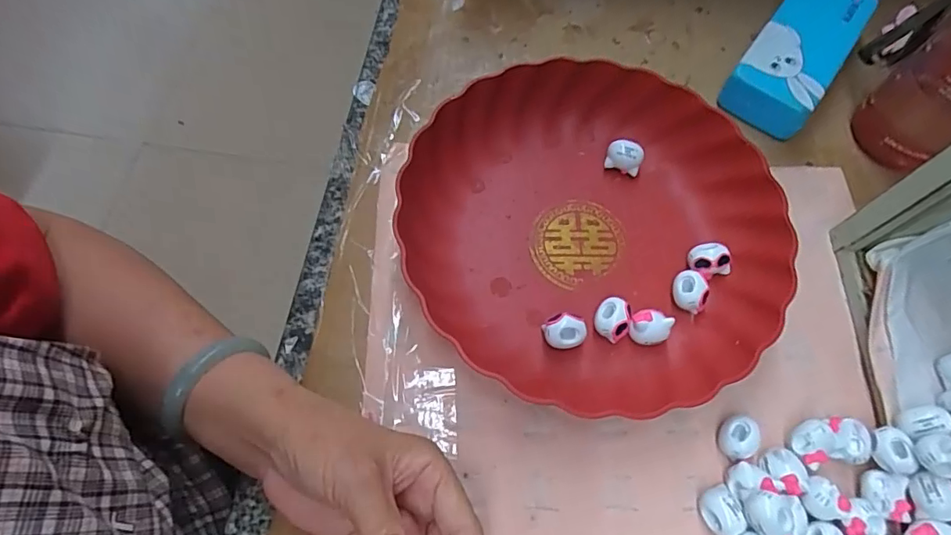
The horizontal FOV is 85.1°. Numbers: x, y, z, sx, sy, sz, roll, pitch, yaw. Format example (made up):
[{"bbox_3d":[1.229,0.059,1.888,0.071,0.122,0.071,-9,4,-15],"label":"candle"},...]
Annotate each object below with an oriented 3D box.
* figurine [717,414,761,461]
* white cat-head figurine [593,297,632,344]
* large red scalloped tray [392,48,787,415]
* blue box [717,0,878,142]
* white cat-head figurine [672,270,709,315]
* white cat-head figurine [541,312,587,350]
[{"bbox_3d":[0.156,0.102,0.309,0.021,0.020,0.023,-11,67,-8],"label":"figurine"},{"bbox_3d":[0.087,0.034,0.331,0.022,0.018,0.025,27,68,9],"label":"white cat-head figurine"},{"bbox_3d":[0.082,-0.035,0.349,0.244,0.040,0.242,31,68,11],"label":"large red scalloped tray"},{"bbox_3d":[0.267,-0.177,0.430,0.067,0.040,0.170,35,69,12],"label":"blue box"},{"bbox_3d":[0.142,0.015,0.342,0.019,0.017,0.026,9,66,1],"label":"white cat-head figurine"},{"bbox_3d":[0.056,0.040,0.327,0.025,0.019,0.018,0,66,-3],"label":"white cat-head figurine"}]

